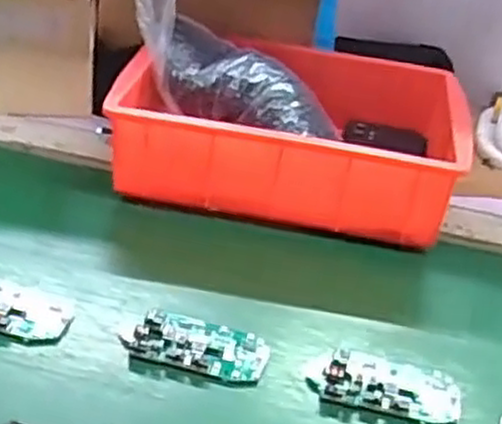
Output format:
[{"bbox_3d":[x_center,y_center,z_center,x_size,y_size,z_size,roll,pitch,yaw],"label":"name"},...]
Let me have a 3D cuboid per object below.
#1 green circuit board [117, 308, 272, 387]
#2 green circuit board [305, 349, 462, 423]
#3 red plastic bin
[{"bbox_3d":[-0.036,0.089,0.512,0.093,0.013,0.048,12,35,7],"label":"green circuit board"},{"bbox_3d":[0.089,0.113,0.502,0.099,0.009,0.048,12,35,6],"label":"green circuit board"},{"bbox_3d":[0.037,-0.074,0.691,0.291,0.086,0.203,10,35,5],"label":"red plastic bin"}]

